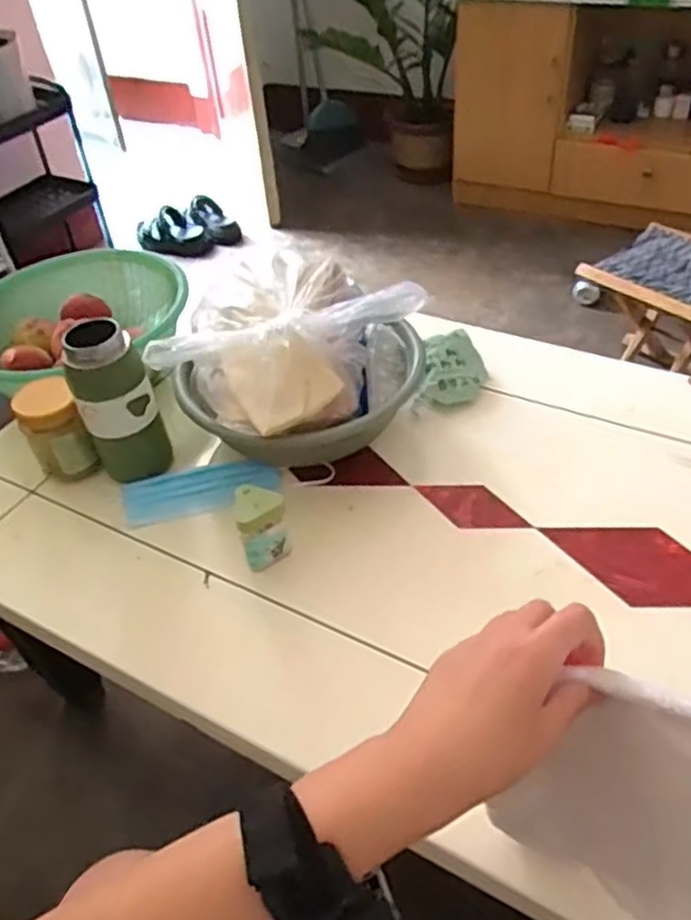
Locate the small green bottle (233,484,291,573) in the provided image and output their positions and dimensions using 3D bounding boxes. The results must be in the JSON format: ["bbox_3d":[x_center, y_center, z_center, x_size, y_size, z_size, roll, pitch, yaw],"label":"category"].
[{"bbox_3d":[-0.082,0.065,0.718,0.047,0.075,0.047,-16,45,-10],"label":"small green bottle"}]

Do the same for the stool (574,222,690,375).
[{"bbox_3d":[0.624,-0.241,1.396,0.244,0.291,0.275,-33,50,-25],"label":"stool"}]

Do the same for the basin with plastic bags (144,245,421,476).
[{"bbox_3d":[-0.052,-0.104,0.809,0.232,0.160,0.239,-3,44,3],"label":"basin with plastic bags"}]

